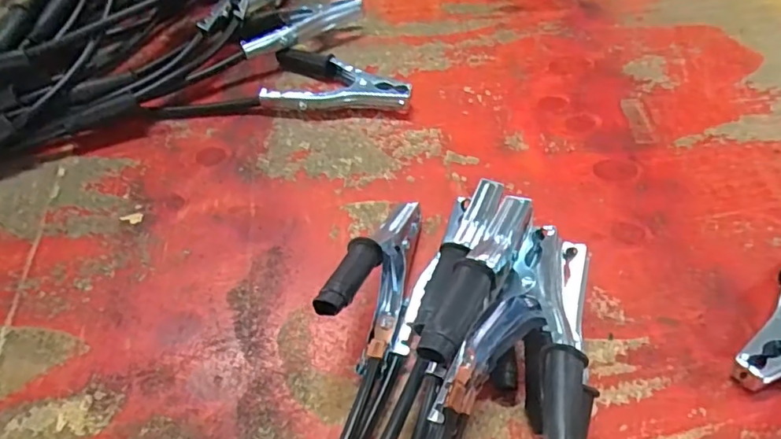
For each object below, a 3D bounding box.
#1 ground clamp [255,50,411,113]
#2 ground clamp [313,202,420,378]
[{"bbox_3d":[-0.049,-0.129,0.500,0.135,0.024,0.071,8,55,4],"label":"ground clamp"},{"bbox_3d":[-0.009,0.028,0.354,0.040,0.085,0.130,11,55,6],"label":"ground clamp"}]

